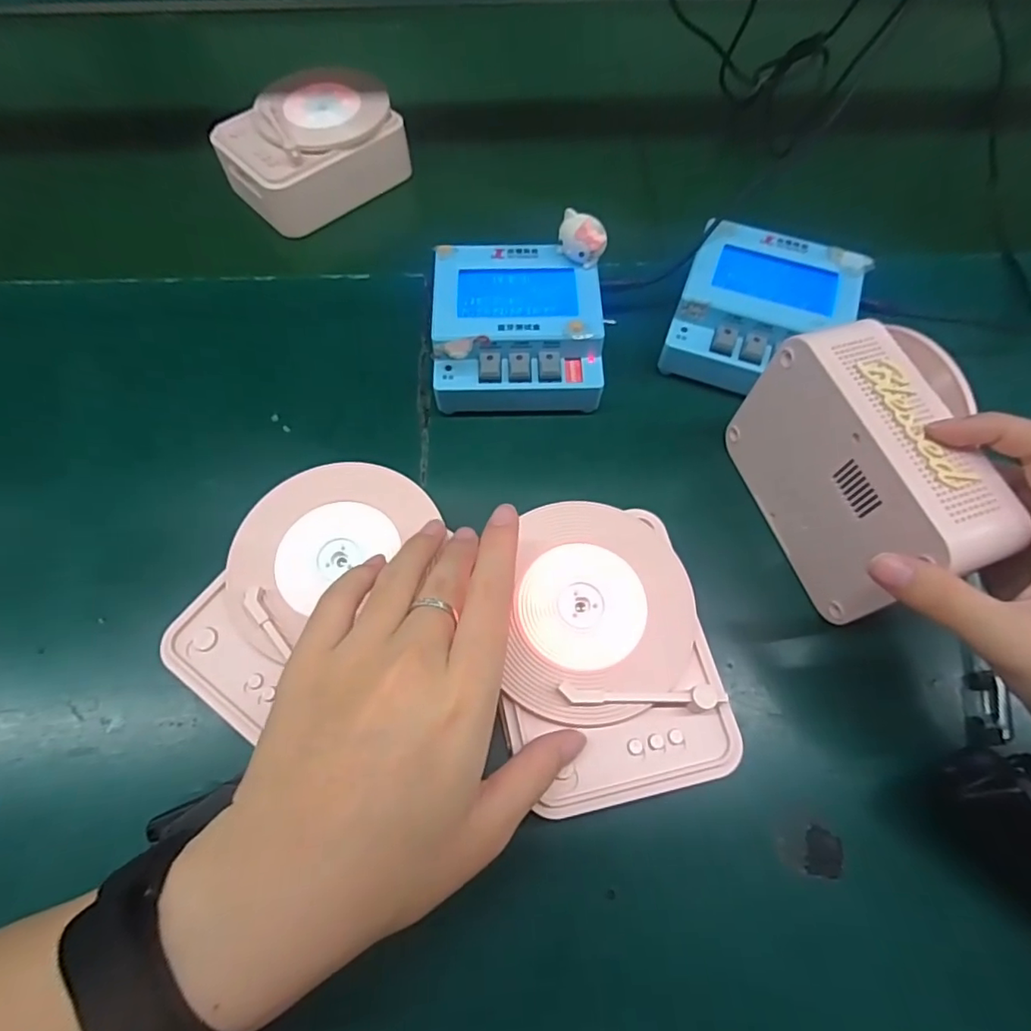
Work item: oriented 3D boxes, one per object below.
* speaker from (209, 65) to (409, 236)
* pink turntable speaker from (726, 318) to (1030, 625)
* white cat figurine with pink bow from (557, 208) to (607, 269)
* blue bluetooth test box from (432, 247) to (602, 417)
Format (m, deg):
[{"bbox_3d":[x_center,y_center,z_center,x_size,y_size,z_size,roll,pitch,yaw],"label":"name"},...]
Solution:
[{"bbox_3d":[-0.155,-0.285,0.436,0.132,0.062,0.096,-36,70,-15],"label":"speaker"},{"bbox_3d":[0.170,-0.021,0.276,0.049,0.099,0.124,-16,61,-7],"label":"pink turntable speaker"},{"bbox_3d":[0.040,-0.164,0.333,0.029,0.025,0.018,12,66,6],"label":"white cat figurine with pink bow"},{"bbox_3d":[0.002,-0.109,0.351,0.099,0.062,0.100,-3,60,0],"label":"blue bluetooth test box"}]

